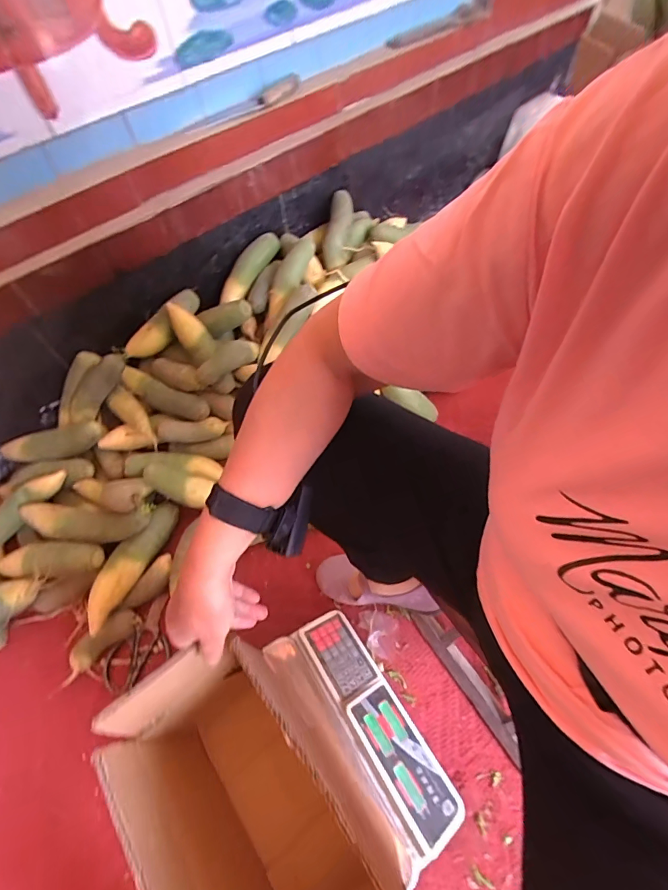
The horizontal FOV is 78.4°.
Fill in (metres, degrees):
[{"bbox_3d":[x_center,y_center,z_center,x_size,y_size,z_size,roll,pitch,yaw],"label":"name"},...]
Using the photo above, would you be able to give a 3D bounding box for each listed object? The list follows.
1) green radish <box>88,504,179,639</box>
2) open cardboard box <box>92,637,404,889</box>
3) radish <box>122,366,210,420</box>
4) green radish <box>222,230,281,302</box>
[{"bbox_3d":[-0.373,0.213,0.759,0.049,0.068,0.254,16,61,14],"label":"green radish"},{"bbox_3d":[-0.071,0.371,0.432,0.166,0.263,0.285,-32,61,-15],"label":"open cardboard box"},{"bbox_3d":[-0.366,-0.105,0.895,0.187,0.051,0.053,25,62,-4],"label":"radish"},{"bbox_3d":[-0.194,-0.414,0.963,0.050,0.052,0.201,34,85,23],"label":"green radish"}]

